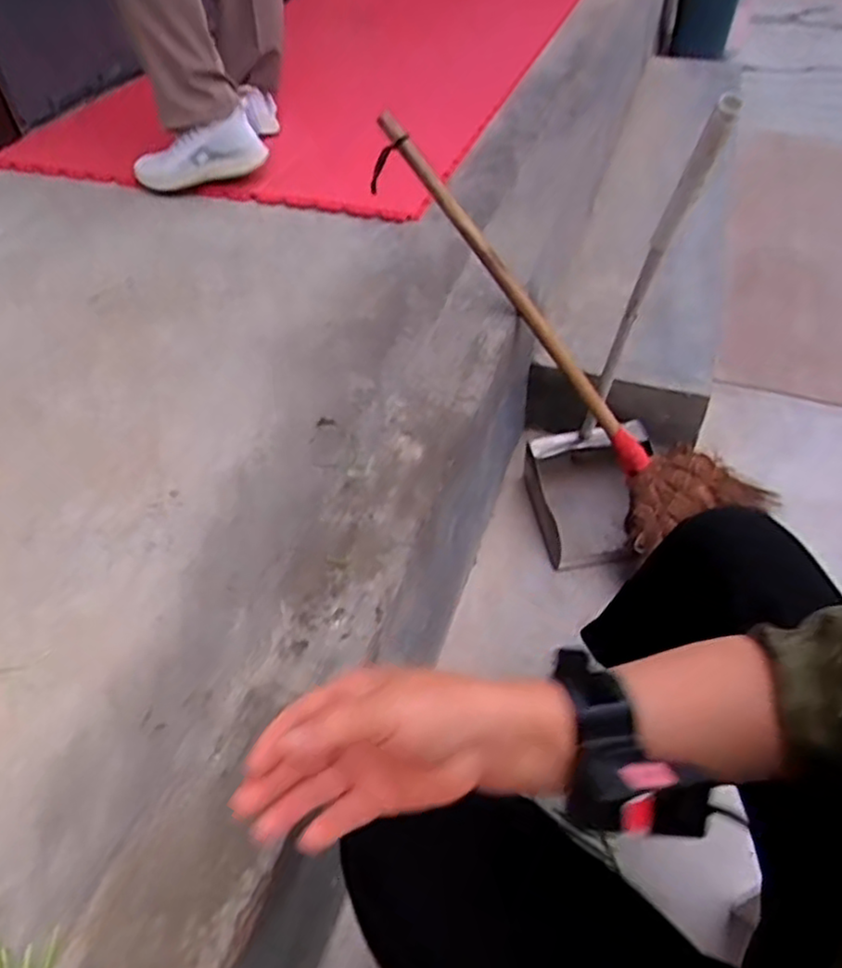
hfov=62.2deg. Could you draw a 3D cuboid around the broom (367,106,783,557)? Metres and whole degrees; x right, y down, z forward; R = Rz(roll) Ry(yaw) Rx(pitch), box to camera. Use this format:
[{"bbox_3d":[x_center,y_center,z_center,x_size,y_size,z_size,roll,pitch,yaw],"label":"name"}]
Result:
[{"bbox_3d":[0.218,-0.170,1.034,0.851,0.085,0.312,45,52,-13],"label":"broom"}]

